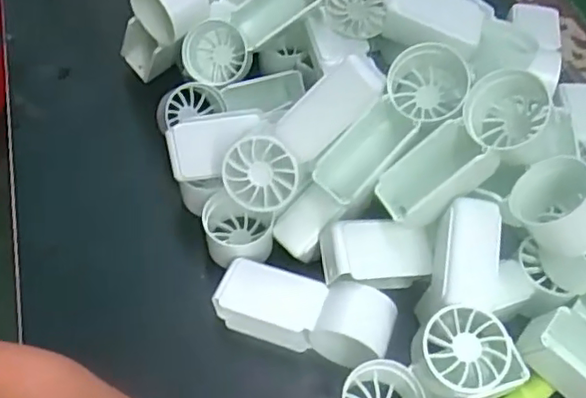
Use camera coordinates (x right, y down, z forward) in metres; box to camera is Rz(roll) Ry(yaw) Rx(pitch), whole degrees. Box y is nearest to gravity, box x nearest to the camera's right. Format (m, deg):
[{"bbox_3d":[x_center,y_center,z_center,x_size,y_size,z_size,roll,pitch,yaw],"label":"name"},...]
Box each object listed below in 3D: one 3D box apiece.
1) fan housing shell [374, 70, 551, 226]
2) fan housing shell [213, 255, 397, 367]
[{"bbox_3d":[0.089,-0.022,0.317,0.094,0.038,0.034,-41,65,7],"label":"fan housing shell"},{"bbox_3d":[0.006,0.061,0.329,0.093,0.037,0.035,17,58,7],"label":"fan housing shell"}]

